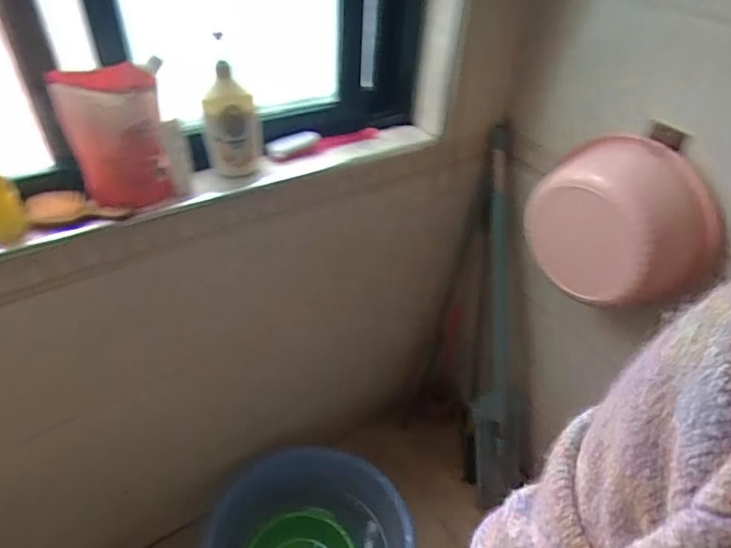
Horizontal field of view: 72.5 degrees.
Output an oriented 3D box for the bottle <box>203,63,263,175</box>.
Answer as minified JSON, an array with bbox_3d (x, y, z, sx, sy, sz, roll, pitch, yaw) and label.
[{"bbox_3d":[-0.212,-0.241,0.795,0.084,0.193,0.059,-7,42,-12],"label":"bottle"}]

